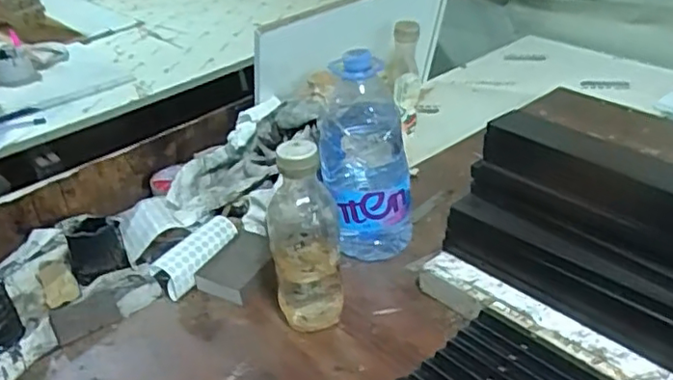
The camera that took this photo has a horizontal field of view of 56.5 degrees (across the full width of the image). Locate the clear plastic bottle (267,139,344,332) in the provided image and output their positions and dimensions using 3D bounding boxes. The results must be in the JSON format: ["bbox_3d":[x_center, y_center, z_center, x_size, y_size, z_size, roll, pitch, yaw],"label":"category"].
[{"bbox_3d":[-0.033,0.052,0.638,0.072,0.205,0.064,-7,33,-1],"label":"clear plastic bottle"}]

